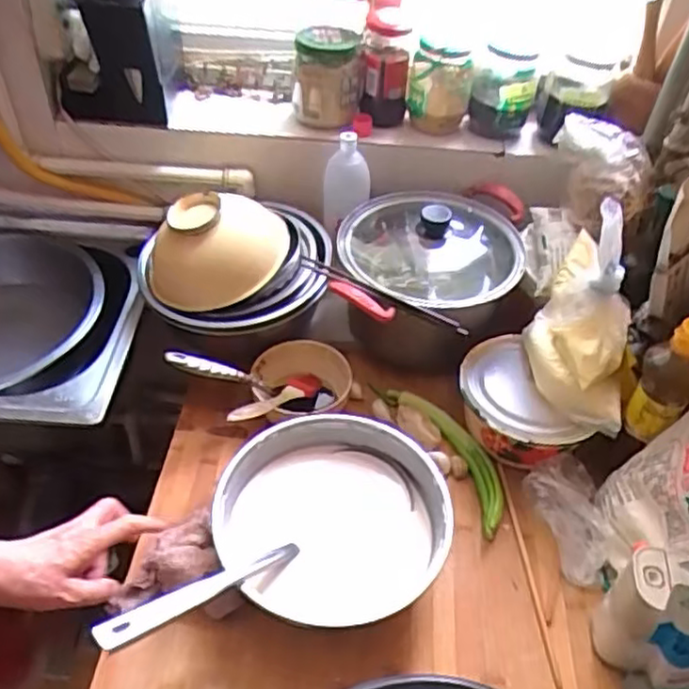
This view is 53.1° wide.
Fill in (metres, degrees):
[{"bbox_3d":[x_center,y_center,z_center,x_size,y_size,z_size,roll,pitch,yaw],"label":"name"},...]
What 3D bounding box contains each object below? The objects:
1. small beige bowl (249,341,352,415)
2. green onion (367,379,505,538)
[{"bbox_3d":[-0.047,0.058,0.833,0.121,0.060,0.120,3,45,-3],"label":"small beige bowl"},{"bbox_3d":[0.129,0.117,0.805,0.073,0.031,0.230,-18,50,-21],"label":"green onion"}]

